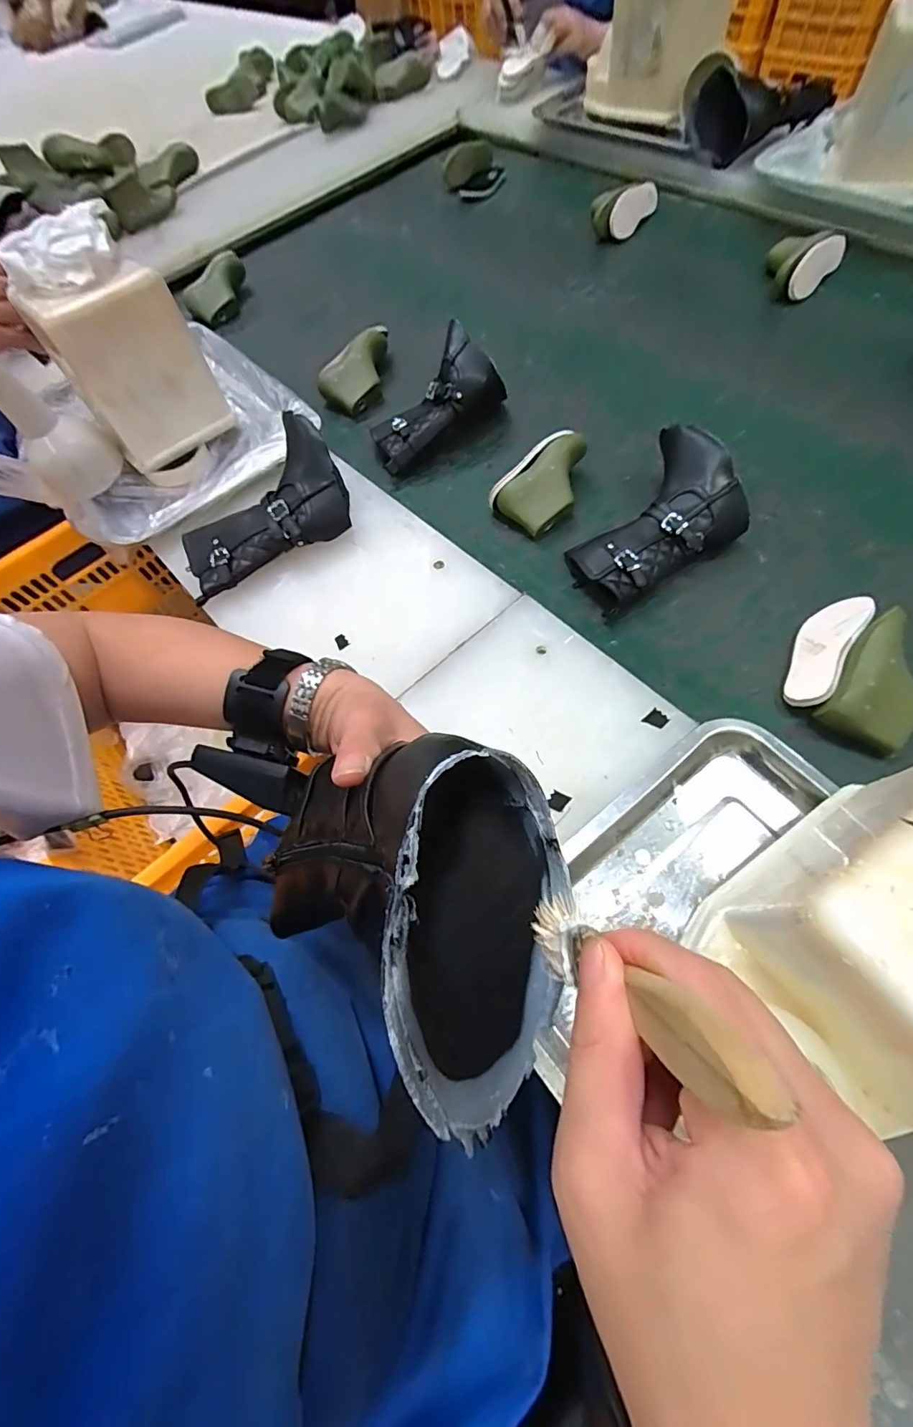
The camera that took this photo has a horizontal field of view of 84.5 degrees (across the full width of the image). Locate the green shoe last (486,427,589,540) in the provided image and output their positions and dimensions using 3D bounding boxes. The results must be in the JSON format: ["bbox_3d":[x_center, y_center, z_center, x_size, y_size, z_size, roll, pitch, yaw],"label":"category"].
[{"bbox_3d":[0.108,-0.274,0.592,0.120,0.054,0.076,-40,67,-17],"label":"green shoe last"}]

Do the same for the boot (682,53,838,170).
[{"bbox_3d":[0.503,-1.039,0.852,0.202,0.086,0.165,-33,66,-9],"label":"boot"}]

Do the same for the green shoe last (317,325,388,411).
[{"bbox_3d":[-0.146,-0.500,0.732,0.057,0.056,0.150,14,64,11],"label":"green shoe last"}]

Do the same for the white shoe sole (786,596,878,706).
[{"bbox_3d":[0.343,-0.062,0.472,0.127,0.008,0.052,-54,27,-12],"label":"white shoe sole"}]

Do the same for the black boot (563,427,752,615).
[{"bbox_3d":[0.218,-0.205,0.544,0.216,0.068,0.132,-40,67,-17],"label":"black boot"}]

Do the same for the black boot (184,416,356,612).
[{"bbox_3d":[-0.207,-0.209,0.543,0.202,0.067,0.114,-40,66,-1],"label":"black boot"}]

